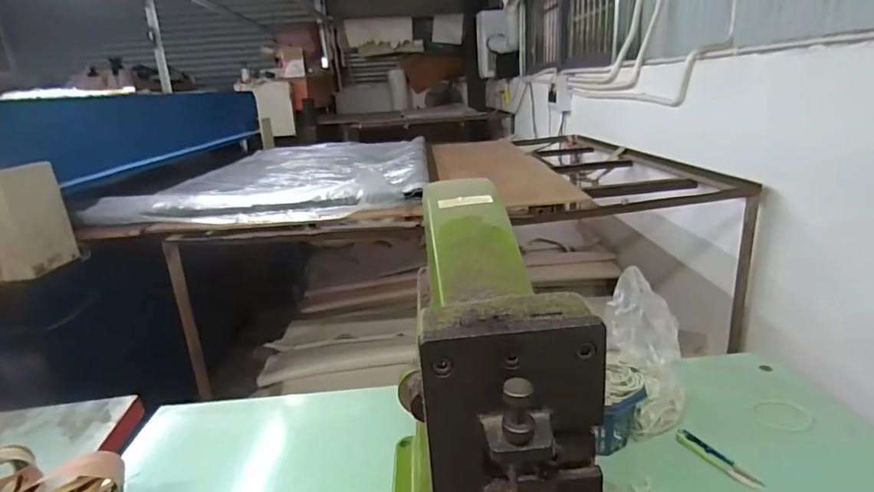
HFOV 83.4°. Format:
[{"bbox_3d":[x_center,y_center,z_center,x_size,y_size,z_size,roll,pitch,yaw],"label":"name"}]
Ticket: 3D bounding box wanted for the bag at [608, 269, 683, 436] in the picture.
[{"bbox_3d":[0.314,0.148,0.740,0.110,0.088,0.292,0,44,12],"label":"bag"}]

